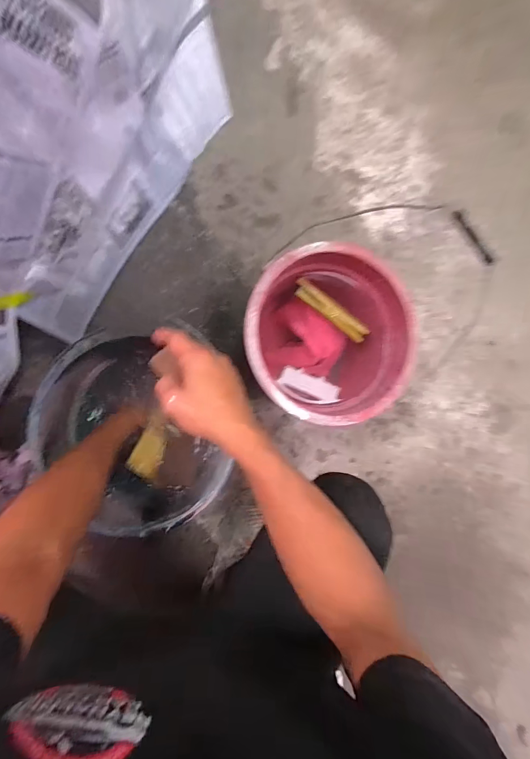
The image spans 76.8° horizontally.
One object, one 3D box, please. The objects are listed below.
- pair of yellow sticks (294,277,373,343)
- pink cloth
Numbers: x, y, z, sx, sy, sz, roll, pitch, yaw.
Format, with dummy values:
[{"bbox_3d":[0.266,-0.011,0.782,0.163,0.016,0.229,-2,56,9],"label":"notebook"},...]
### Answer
[{"bbox_3d":[0.115,-0.119,0.574,0.149,0.017,0.032,35,83,-7],"label":"pair of yellow sticks"},{"bbox_3d":[0.078,-0.064,0.633,0.122,0.098,0.119,13,86,-9],"label":"pink cloth"}]

